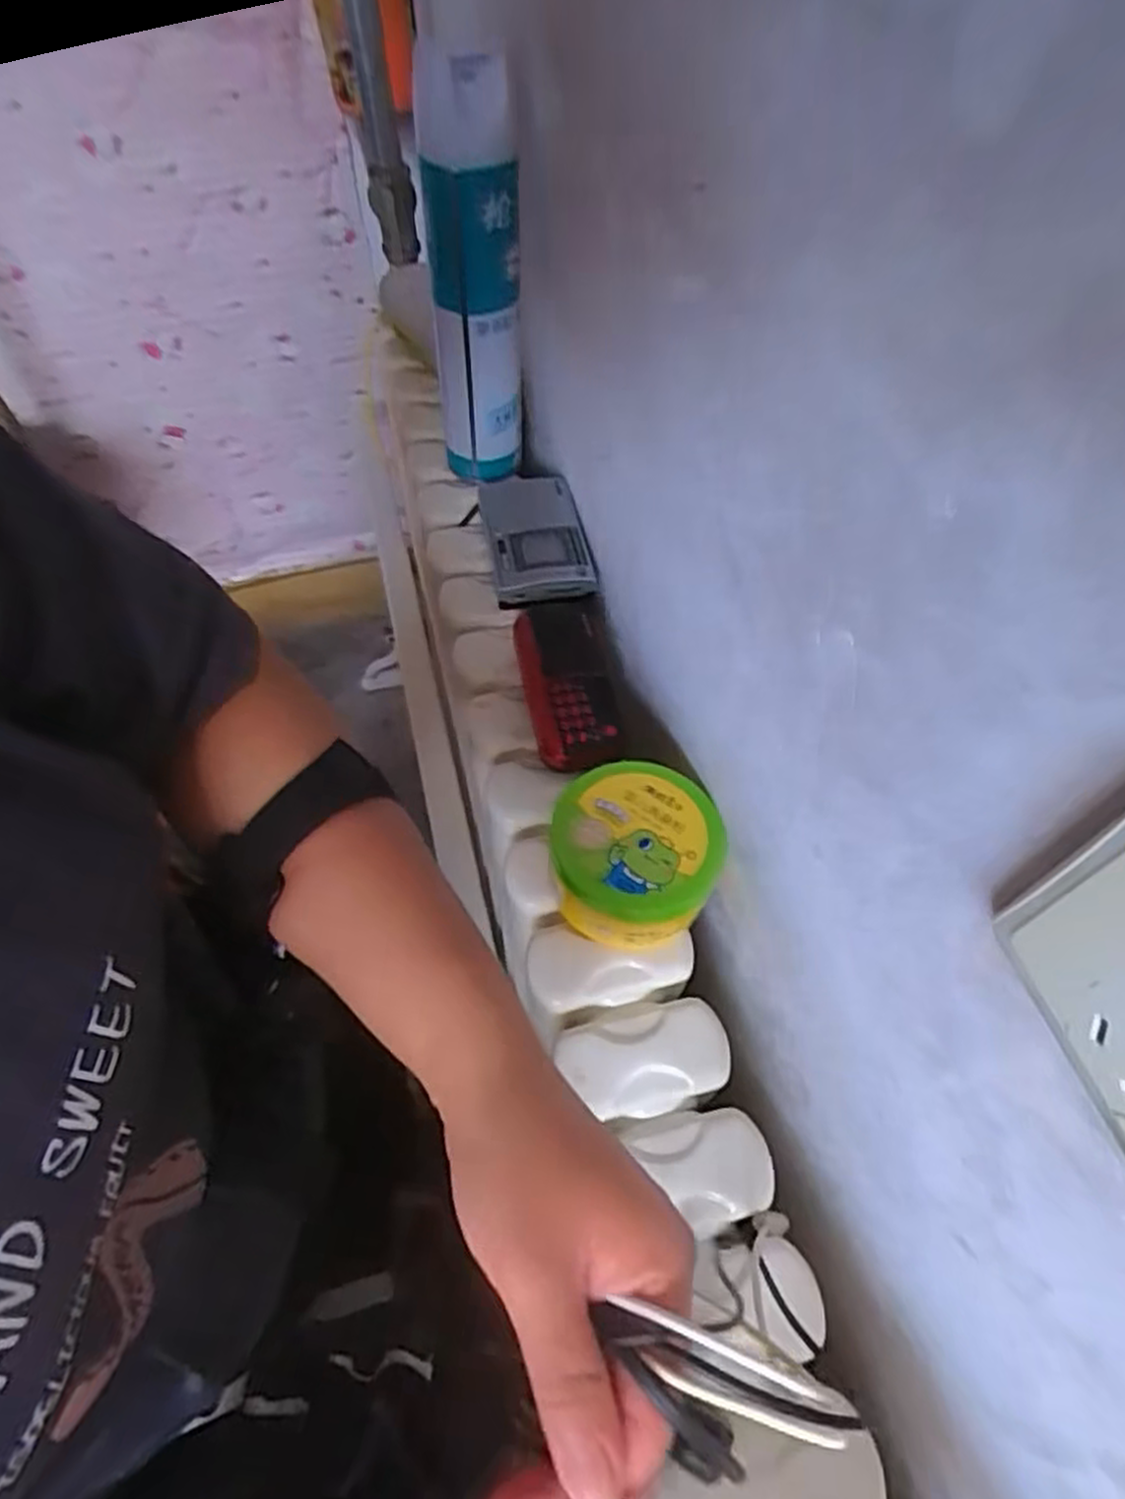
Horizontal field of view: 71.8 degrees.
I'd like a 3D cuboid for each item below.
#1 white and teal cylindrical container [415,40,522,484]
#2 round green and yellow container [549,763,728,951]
[{"bbox_3d":[-0.060,-0.304,0.540,0.060,0.275,0.070,-3,57,-3],"label":"white and teal cylindrical container"},{"bbox_3d":[0.040,0.060,0.443,0.089,0.062,0.092,0,57,-1],"label":"round green and yellow container"}]

